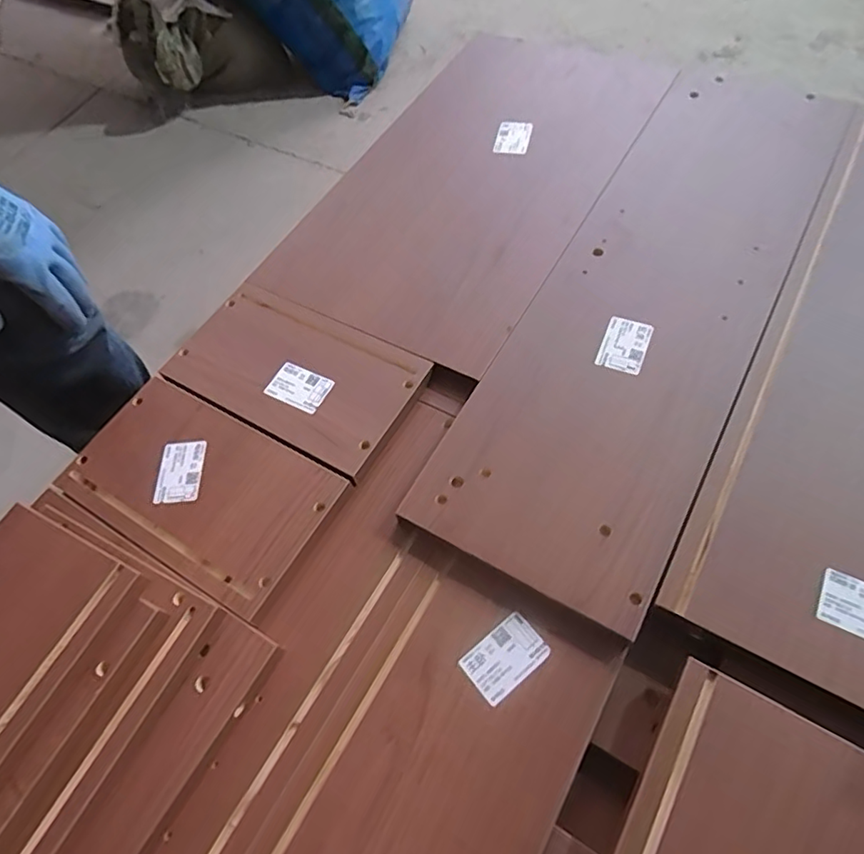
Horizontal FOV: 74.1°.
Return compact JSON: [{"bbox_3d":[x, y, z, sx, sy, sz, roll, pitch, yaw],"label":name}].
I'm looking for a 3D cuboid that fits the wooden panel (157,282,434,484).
[{"bbox_3d":[-0.137,-0.058,0.563,0.247,0.009,0.137,27,66,18],"label":"wooden panel"}]

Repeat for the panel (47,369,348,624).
[{"bbox_3d":[-0.213,0.051,0.516,0.245,0.016,0.134,27,66,18],"label":"panel"}]

